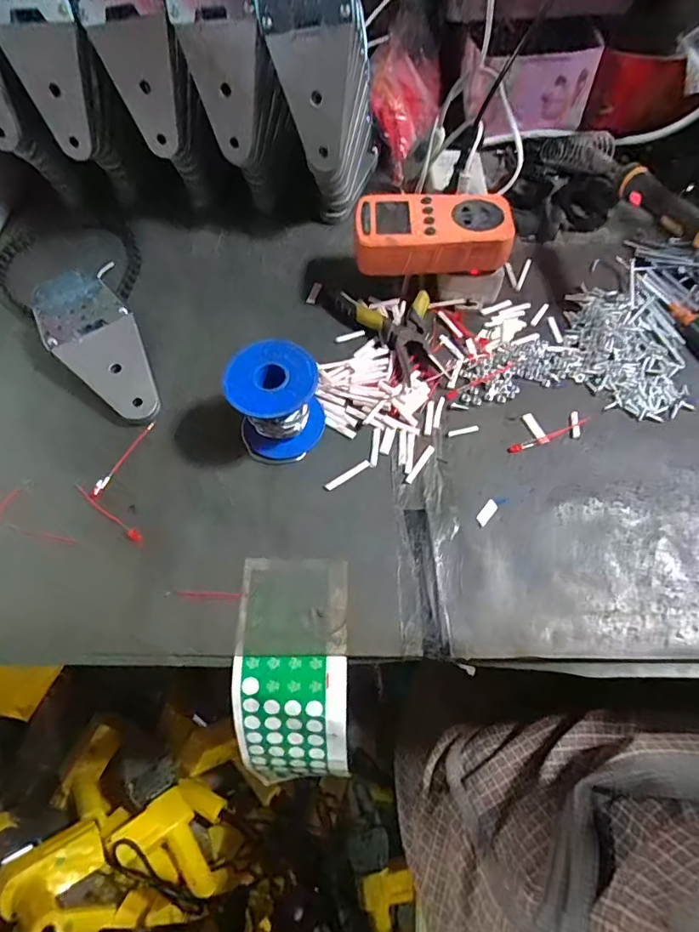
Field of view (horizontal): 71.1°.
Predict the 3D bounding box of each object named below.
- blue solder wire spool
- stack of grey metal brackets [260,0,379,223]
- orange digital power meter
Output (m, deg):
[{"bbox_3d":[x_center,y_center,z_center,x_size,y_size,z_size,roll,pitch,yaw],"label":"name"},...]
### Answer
[{"bbox_3d":[-0.052,-0.045,0.352,0.063,0.064,0.063,-10,63,-4],"label":"blue solder wire spool"},{"bbox_3d":[-0.021,-0.326,0.425,0.082,0.194,0.120,4,63,3],"label":"stack of grey metal brackets"},{"bbox_3d":[0.069,-0.197,0.413,0.126,0.035,0.062,2,62,2],"label":"orange digital power meter"}]

